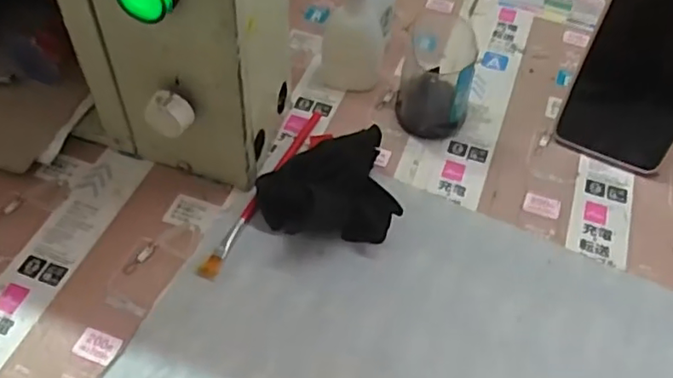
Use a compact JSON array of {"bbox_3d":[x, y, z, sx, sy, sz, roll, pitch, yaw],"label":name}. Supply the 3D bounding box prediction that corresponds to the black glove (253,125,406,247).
[{"bbox_3d":[-0.007,0.000,0.380,0.082,0.035,0.077,-8,53,-8],"label":"black glove"}]

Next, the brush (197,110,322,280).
[{"bbox_3d":[-0.045,-0.006,0.399,0.010,0.006,0.154,21,55,14],"label":"brush"}]

